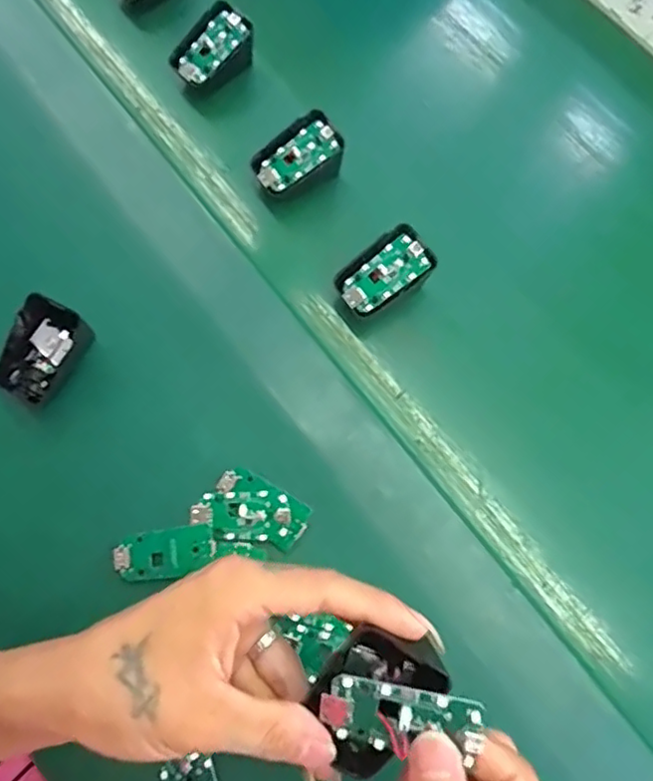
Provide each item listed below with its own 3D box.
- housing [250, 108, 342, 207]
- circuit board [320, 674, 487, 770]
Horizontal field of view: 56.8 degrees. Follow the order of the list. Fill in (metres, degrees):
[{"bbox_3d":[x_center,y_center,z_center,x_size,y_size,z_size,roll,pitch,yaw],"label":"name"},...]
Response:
[{"bbox_3d":[-0.024,-0.180,0.468,0.066,0.034,0.042,-25,75,-7],"label":"housing"},{"bbox_3d":[0.029,0.132,0.240,0.063,0.011,0.030,5,102,13],"label":"circuit board"}]

